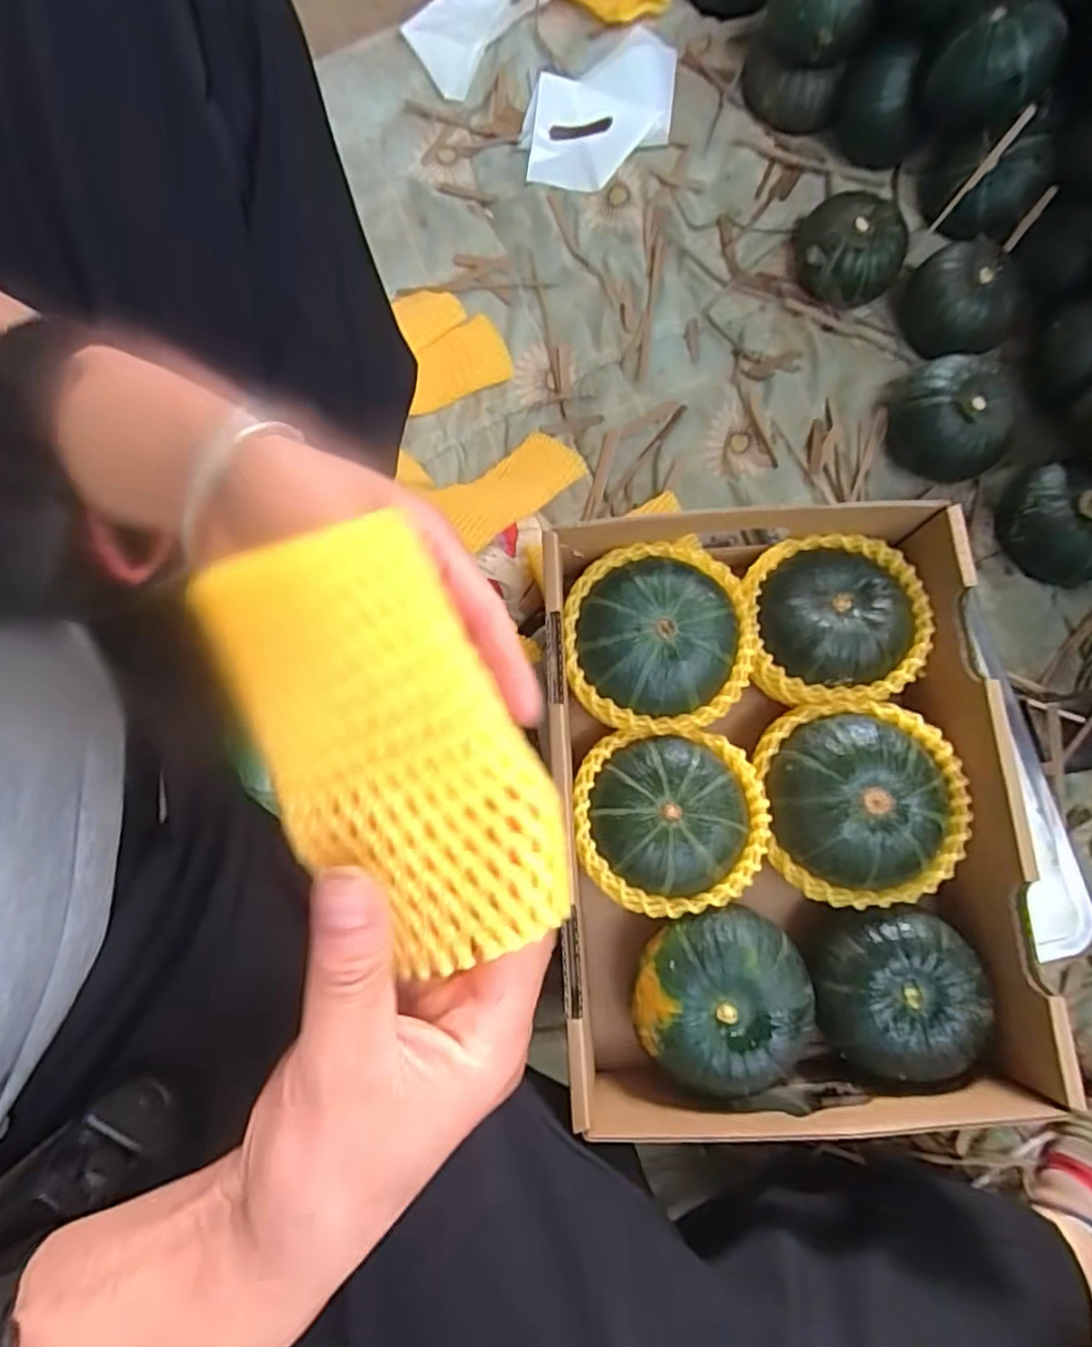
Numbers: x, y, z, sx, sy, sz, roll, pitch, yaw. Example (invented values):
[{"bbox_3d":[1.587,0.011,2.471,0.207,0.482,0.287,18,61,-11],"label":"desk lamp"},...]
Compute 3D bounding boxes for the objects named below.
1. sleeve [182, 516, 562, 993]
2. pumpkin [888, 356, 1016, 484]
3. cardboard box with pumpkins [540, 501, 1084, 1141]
[{"bbox_3d":[-0.048,0.025,0.203,0.074,0.032,0.127,-30,95,0],"label":"sleeve"},{"bbox_3d":[0.348,-0.224,0.566,0.095,0.058,0.103,9,77,6],"label":"pumpkin"},{"bbox_3d":[0.138,0.075,0.414,0.265,0.082,0.348,-5,76,2],"label":"cardboard box with pumpkins"}]

